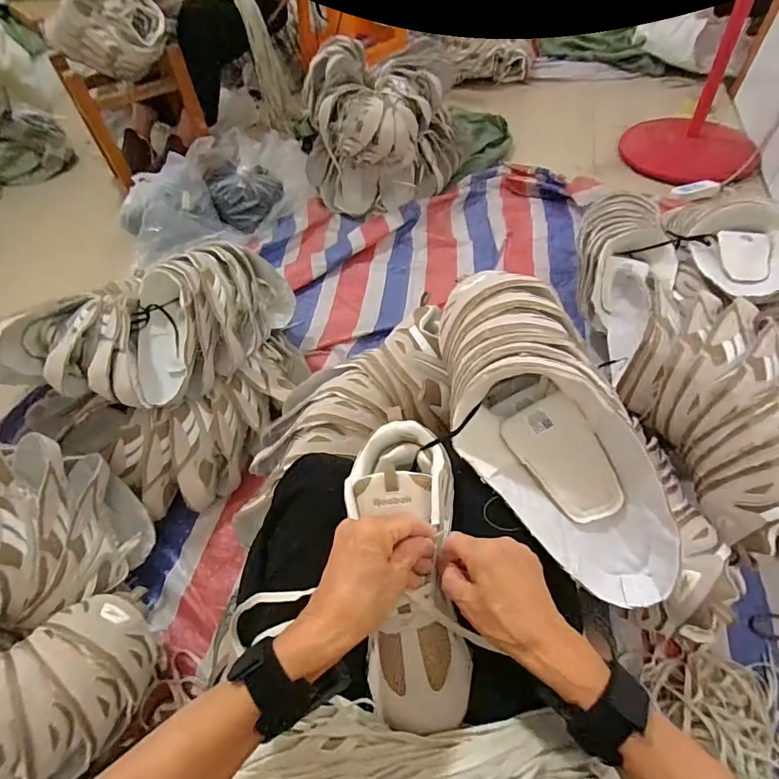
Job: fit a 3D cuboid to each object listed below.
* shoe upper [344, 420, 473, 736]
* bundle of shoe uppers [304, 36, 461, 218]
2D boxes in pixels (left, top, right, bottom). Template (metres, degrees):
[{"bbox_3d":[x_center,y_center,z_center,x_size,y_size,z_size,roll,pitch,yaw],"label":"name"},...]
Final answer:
[{"bbox_3d":[0.015,0.152,0.405,0.098,0.061,0.254,-3,65,2],"label":"shoe upper"},{"bbox_3d":[0.003,-0.766,1.272,0.451,0.329,0.330,-34,58,-19],"label":"bundle of shoe uppers"}]

